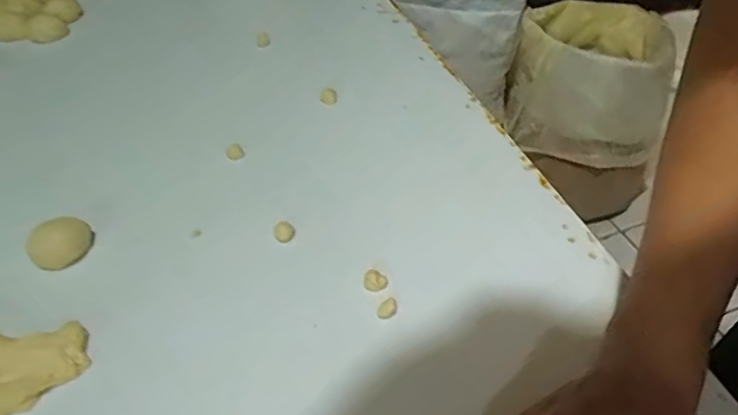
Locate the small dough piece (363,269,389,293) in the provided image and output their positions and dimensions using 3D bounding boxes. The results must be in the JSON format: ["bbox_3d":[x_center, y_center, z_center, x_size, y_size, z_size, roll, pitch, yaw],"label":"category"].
[{"bbox_3d":[0.005,0.058,0.471,0.019,0.015,0.012,-4,43,0],"label":"small dough piece"}]

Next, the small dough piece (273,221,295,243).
[{"bbox_3d":[-0.075,0.020,0.521,0.017,0.015,0.015,-15,44,-11],"label":"small dough piece"}]

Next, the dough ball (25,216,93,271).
[{"bbox_3d":[-0.269,0.030,0.520,0.050,0.027,0.039,-34,51,-28],"label":"dough ball"}]

